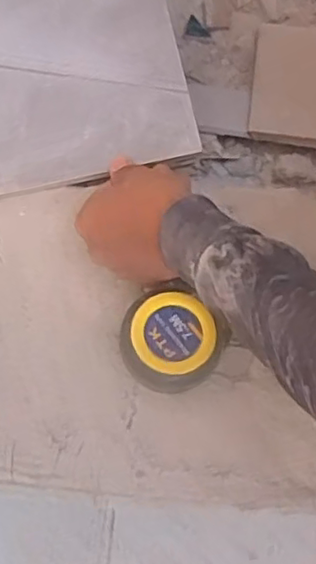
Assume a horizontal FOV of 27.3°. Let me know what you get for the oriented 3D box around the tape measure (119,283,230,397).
[{"bbox_3d":[0.008,0.042,0.452,0.067,0.044,0.068,0,73,-1],"label":"tape measure"}]

